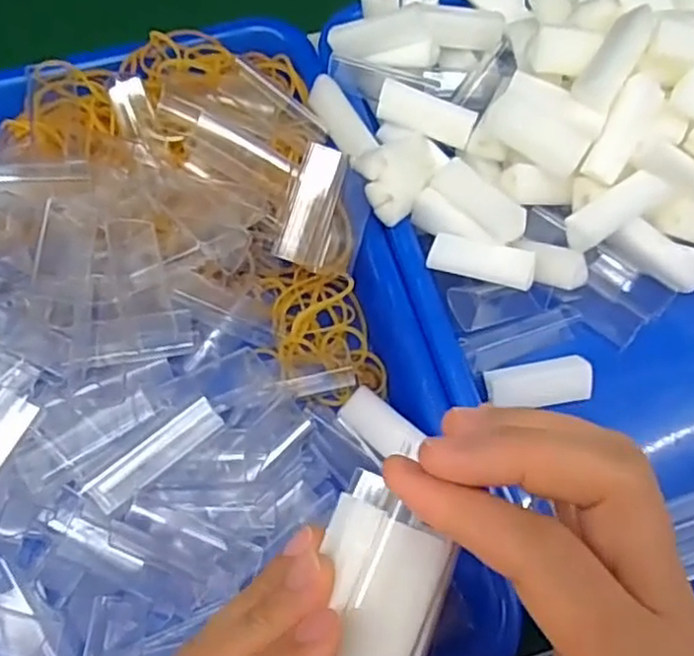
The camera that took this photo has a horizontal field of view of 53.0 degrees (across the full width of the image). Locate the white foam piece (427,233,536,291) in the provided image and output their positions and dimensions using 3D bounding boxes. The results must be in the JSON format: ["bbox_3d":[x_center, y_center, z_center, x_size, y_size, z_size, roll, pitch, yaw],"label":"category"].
[{"bbox_3d":[0.059,-0.030,0.305,0.045,0.011,0.016,19,69,6],"label":"white foam piece"}]

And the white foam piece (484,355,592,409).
[{"bbox_3d":[0.086,0.024,0.313,0.045,0.010,0.020,-7,69,-4],"label":"white foam piece"}]

